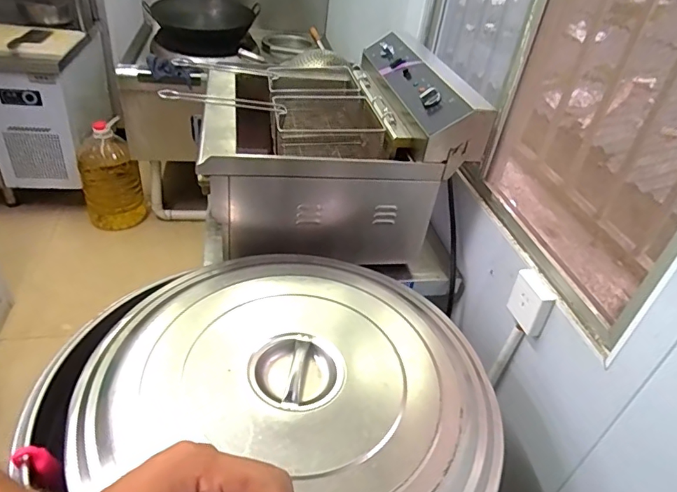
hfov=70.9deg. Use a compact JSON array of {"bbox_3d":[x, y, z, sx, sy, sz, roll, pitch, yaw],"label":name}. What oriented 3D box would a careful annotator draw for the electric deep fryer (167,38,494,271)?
[{"bbox_3d":[-0.010,-0.260,1.173,0.595,0.337,0.633,2,37,-8],"label":"electric deep fryer"}]

